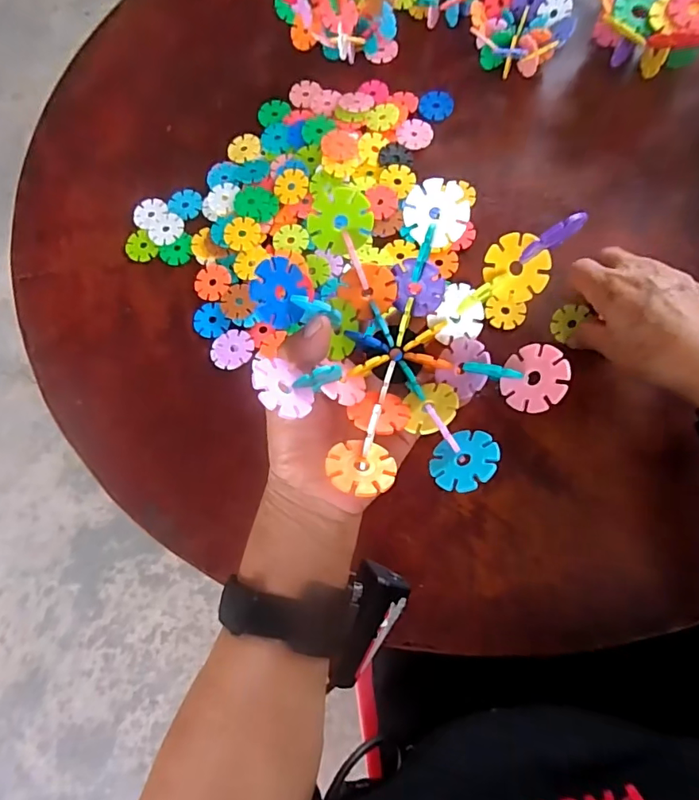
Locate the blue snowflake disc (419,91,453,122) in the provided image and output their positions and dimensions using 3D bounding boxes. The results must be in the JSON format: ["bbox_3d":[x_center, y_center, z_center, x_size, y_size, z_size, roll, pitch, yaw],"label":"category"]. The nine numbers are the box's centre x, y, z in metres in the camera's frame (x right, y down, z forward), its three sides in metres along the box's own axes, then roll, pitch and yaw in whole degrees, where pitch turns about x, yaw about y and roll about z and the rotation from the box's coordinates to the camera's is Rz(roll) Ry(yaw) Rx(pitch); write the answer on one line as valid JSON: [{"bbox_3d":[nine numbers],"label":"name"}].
[{"bbox_3d":[0.083,-0.279,0.465,0.032,0.004,0.034,-2,74,5],"label":"blue snowflake disc"}]

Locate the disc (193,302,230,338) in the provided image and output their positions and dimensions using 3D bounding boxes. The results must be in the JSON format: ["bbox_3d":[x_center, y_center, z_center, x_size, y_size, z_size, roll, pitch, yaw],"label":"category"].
[{"bbox_3d":[-0.118,-0.068,0.418,0.028,0.006,0.031,-36,74,-5],"label":"disc"}]

